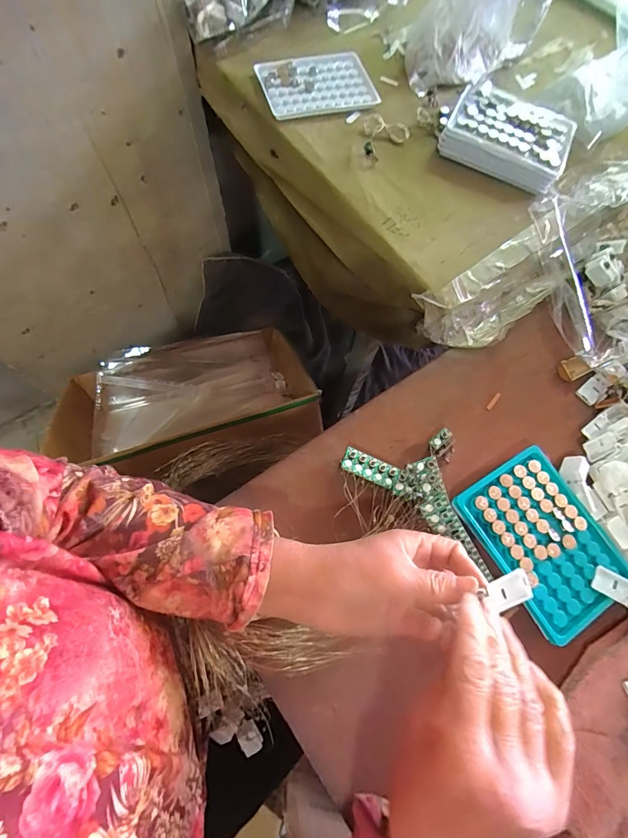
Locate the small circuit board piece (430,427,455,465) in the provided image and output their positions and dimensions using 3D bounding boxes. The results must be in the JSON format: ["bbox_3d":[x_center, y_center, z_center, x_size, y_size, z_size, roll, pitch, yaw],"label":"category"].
[{"bbox_3d":[0.119,0.025,0.358,0.023,0.015,0.024,-41,77,-16],"label":"small circuit board piece"}]

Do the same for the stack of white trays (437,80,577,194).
[{"bbox_3d":[0.213,-0.311,0.427,0.129,0.027,0.100,26,71,6],"label":"stack of white trays"}]

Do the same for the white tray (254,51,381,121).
[{"bbox_3d":[0.003,-0.400,0.464,0.130,0.007,0.089,-12,74,-3],"label":"white tray"}]

